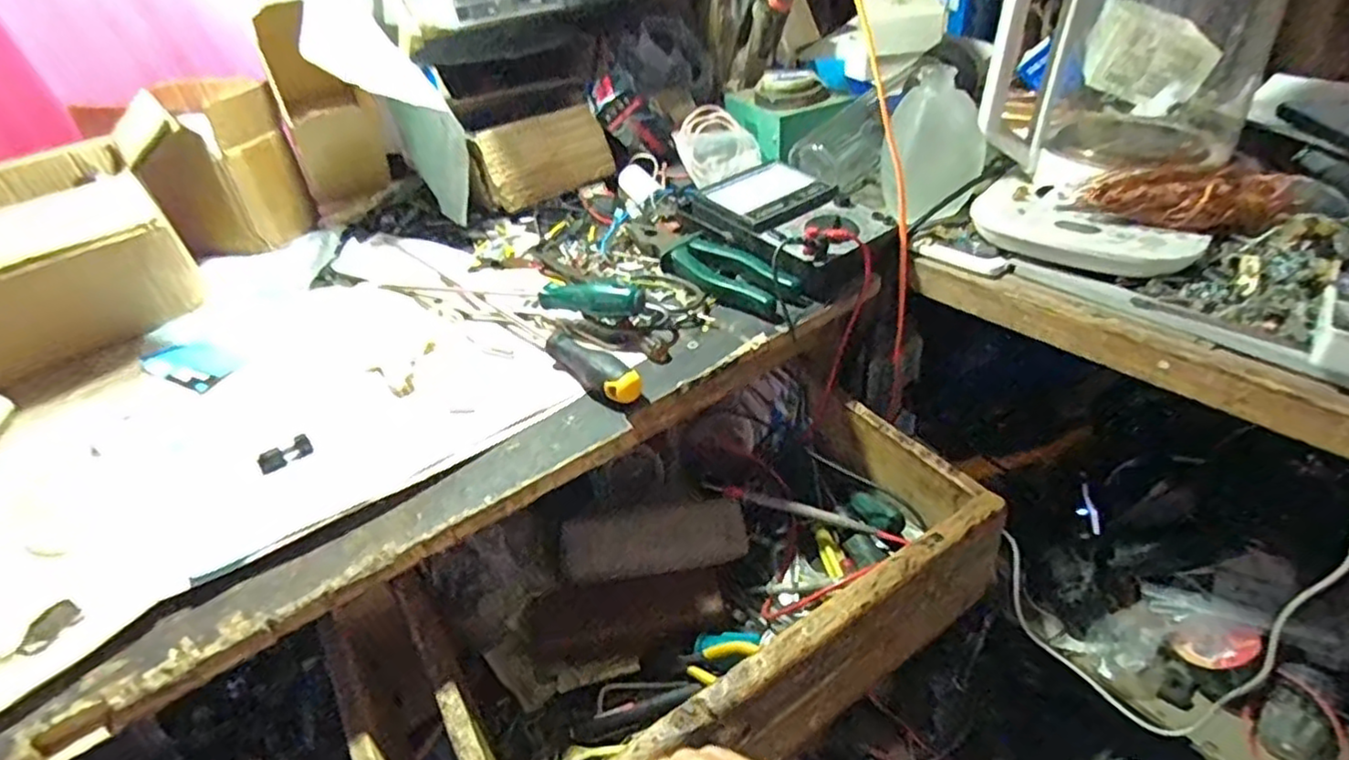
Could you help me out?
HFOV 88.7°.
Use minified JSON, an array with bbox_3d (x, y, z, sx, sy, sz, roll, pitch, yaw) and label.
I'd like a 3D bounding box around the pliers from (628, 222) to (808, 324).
[{"bbox_3d":[0.027,-0.110,0.637,0.060,0.025,0.214,-30,42,-27],"label":"pliers"}]

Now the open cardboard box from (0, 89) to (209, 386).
[{"bbox_3d":[-0.568,-0.098,0.606,0.169,0.150,0.303,26,48,36],"label":"open cardboard box"}]

